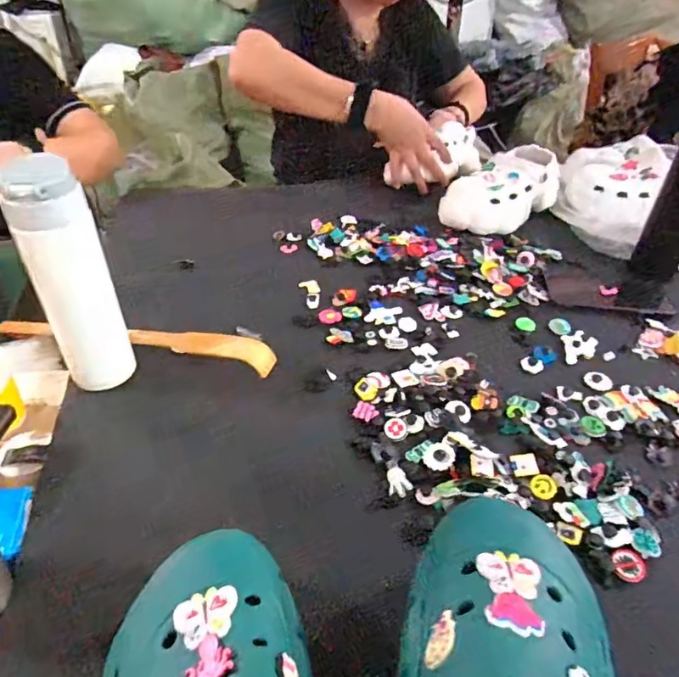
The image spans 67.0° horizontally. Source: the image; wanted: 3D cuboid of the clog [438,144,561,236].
[{"bbox_3d":[0.283,-0.263,0.882,0.222,0.080,0.111,-27,47,-33],"label":"clog"}]

